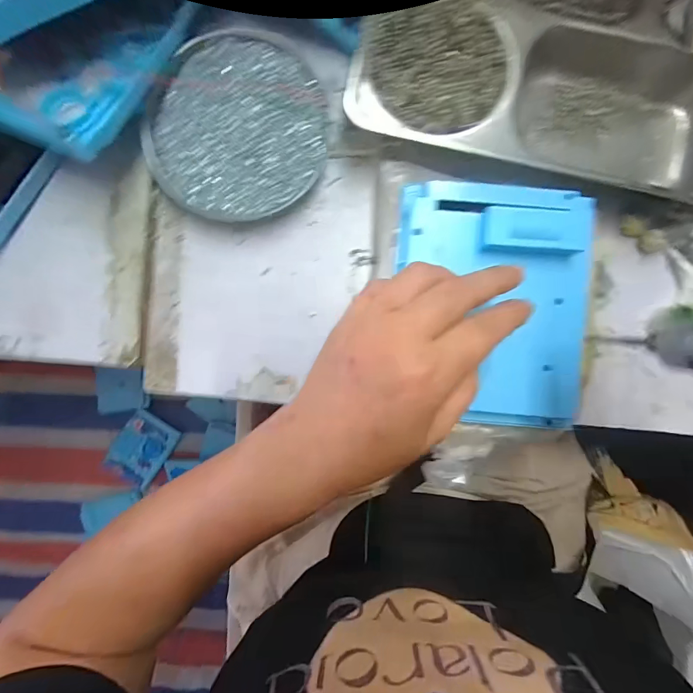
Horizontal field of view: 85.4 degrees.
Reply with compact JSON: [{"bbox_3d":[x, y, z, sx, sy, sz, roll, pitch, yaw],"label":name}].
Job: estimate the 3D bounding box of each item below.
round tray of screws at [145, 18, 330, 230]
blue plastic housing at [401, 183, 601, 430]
[{"bbox_3d":[-0.080,-0.165,0.286,0.128,0.017,0.135,0,92,0],"label":"round tray of screws"},{"bbox_3d":[0.100,-0.027,0.249,0.130,0.028,0.155,3,97,1],"label":"blue plastic housing"}]

